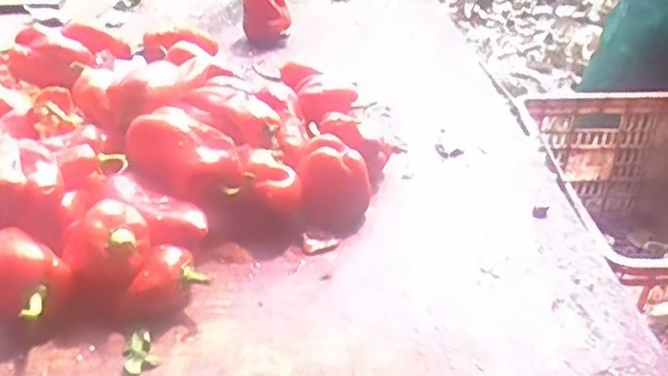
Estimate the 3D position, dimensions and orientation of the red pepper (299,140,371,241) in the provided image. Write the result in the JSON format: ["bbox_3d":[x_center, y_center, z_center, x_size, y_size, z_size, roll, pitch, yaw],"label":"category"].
[{"bbox_3d":[0.001,0.006,0.768,0.079,0.093,0.084,1,34,-1],"label":"red pepper"}]

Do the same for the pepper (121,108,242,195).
[{"bbox_3d":[-0.171,-0.042,0.739,0.130,0.061,0.071,19,37,25],"label":"pepper"}]

